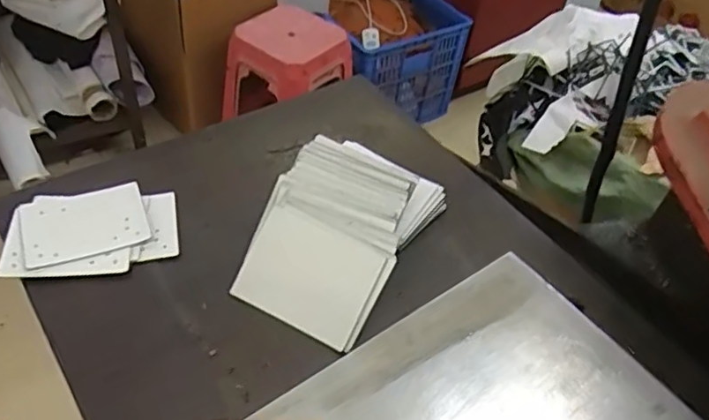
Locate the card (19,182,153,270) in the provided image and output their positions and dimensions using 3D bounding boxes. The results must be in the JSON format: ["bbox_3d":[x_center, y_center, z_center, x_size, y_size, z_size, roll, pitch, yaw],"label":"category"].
[{"bbox_3d":[-0.236,0.011,0.533,0.100,0.008,0.076,-16,48,-21],"label":"card"}]

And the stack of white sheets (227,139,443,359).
[{"bbox_3d":[-0.011,0.009,0.535,0.128,0.046,0.203,25,49,16],"label":"stack of white sheets"}]

